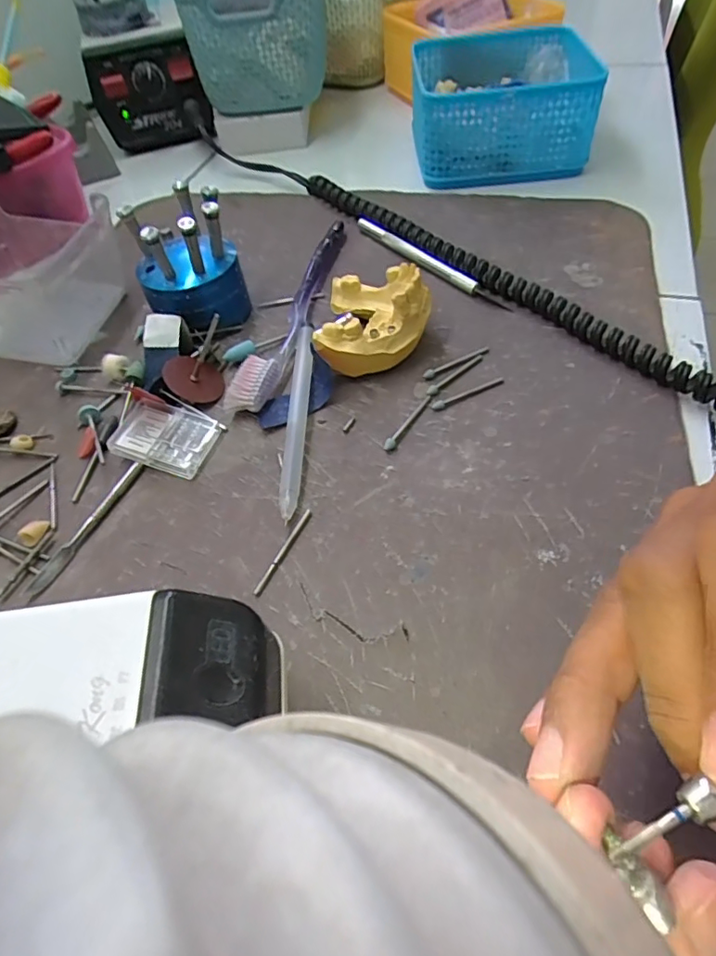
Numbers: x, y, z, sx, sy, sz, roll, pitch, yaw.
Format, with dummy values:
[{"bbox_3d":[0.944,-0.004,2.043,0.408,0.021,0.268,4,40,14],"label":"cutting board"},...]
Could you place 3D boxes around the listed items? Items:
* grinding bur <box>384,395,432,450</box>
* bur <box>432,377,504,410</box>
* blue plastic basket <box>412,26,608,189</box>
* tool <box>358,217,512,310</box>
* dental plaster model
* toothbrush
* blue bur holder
[{"bbox_3d":[0.025,-0.029,0.271,0.005,0.004,0.041,24,58,22],"label":"grinding bur"},{"bbox_3d":[0.056,-0.045,0.280,0.042,0.004,0.006,-24,54,-12],"label":"bur"},{"bbox_3d":[0.110,-0.298,0.438,0.128,0.065,0.130,-4,52,3],"label":"blue plastic basket"},{"bbox_3d":[0.043,-0.142,0.355,0.007,0.009,0.135,-35,57,-20],"label":"tool"},{"bbox_3d":[0.010,-0.089,0.298,0.058,0.037,0.072,2,53,7],"label":"dental plaster model"},{"bbox_3d":[-0.035,-0.106,0.332,0.020,0.012,0.184,9,54,12],"label":"toothbrush"},{"bbox_3d":[-0.097,-0.121,0.314,0.057,0.071,0.046,-17,53,-7],"label":"blue bur holder"}]

